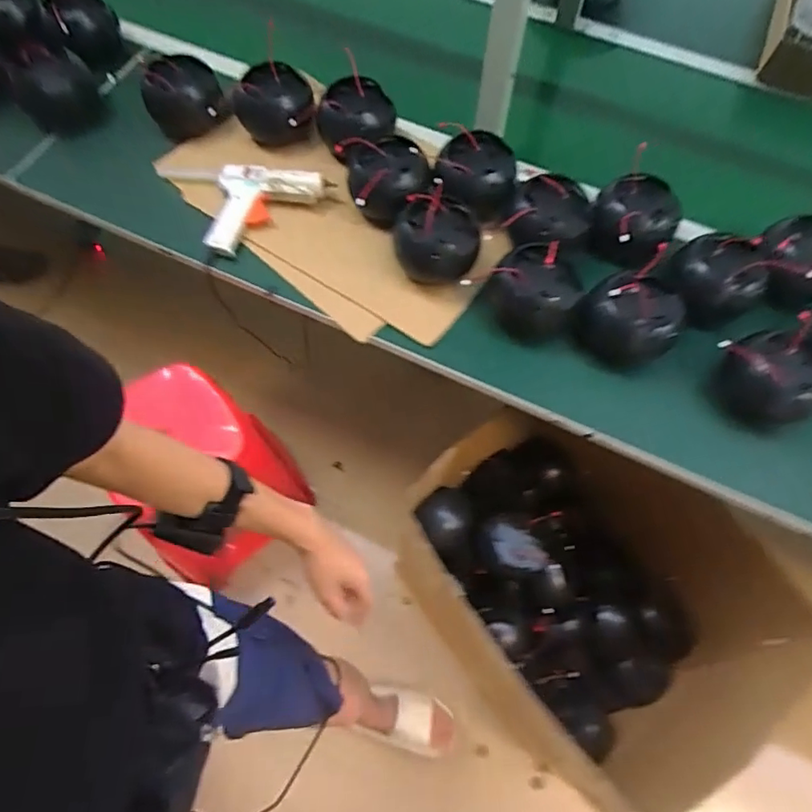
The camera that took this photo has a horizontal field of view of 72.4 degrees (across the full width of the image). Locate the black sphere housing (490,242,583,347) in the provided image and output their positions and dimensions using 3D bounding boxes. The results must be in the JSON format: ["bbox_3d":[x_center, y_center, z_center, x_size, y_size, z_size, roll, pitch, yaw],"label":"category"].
[{"bbox_3d":[0.185,-0.160,0.804,0.124,0.104,0.122,19,66,8],"label":"black sphere housing"}]

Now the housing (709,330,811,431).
[{"bbox_3d":[0.506,-0.039,0.774,0.125,0.117,0.122,0,65,-1],"label":"housing"}]

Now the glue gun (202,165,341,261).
[{"bbox_3d":[-0.219,-0.309,0.886,0.180,0.057,0.156,5,65,1],"label":"glue gun"}]

